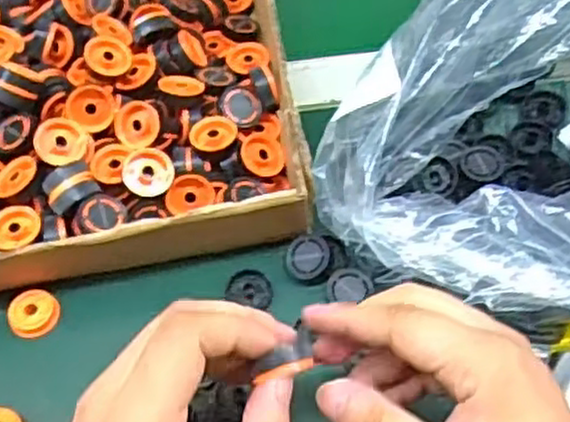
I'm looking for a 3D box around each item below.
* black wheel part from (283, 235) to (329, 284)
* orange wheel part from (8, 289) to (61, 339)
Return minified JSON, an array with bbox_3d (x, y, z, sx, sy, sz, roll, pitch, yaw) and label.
[{"bbox_3d":[0.013,0.026,0.404,0.025,0.006,0.025,-5,75,19],"label":"black wheel part"},{"bbox_3d":[-0.136,0.054,0.406,0.025,0.013,0.025,-1,57,2],"label":"orange wheel part"}]

